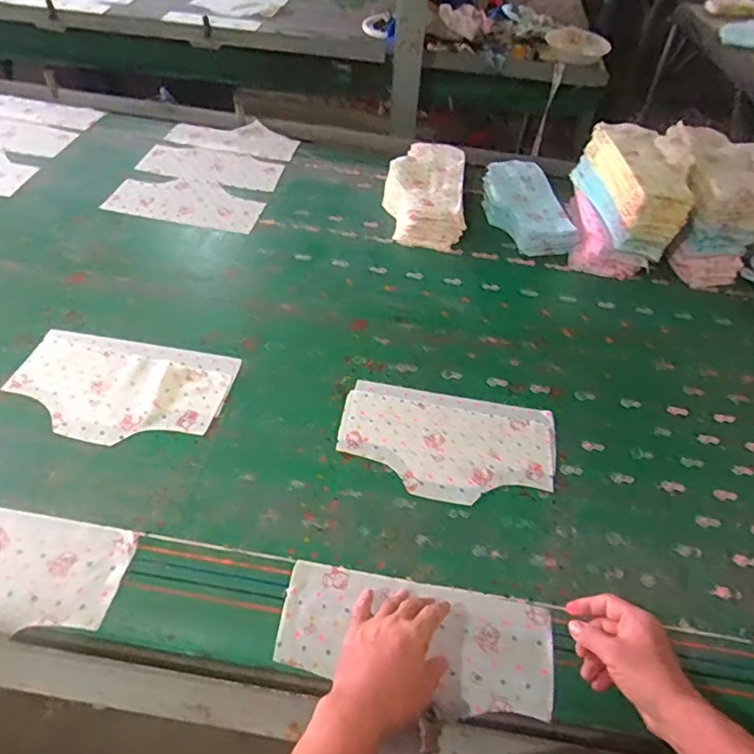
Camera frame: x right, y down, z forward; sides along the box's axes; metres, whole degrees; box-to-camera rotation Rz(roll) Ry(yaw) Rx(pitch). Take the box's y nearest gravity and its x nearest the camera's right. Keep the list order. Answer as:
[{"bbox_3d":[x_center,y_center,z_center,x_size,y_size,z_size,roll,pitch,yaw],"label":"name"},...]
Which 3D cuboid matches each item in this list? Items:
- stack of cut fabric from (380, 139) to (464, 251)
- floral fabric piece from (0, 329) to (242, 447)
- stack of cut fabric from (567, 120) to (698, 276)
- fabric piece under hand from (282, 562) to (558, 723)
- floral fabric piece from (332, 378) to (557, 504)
[{"bbox_3d":[0.105,-0.426,1.228,0.179,0.068,0.345,6,49,1],"label":"stack of cut fabric"},{"bbox_3d":[-0.398,0.017,0.840,0.322,0.007,0.191,9,49,3],"label":"floral fabric piece"},{"bbox_3d":[0.535,-0.390,1.160,0.193,0.190,0.299,11,49,6],"label":"stack of cut fabric"},{"bbox_3d":[0.047,0.313,0.651,0.319,0.011,0.130,10,53,2],"label":"fabric piece under hand"},{"bbox_3d":[0.110,0.099,0.830,0.323,0.008,0.189,9,47,1],"label":"floral fabric piece"}]

